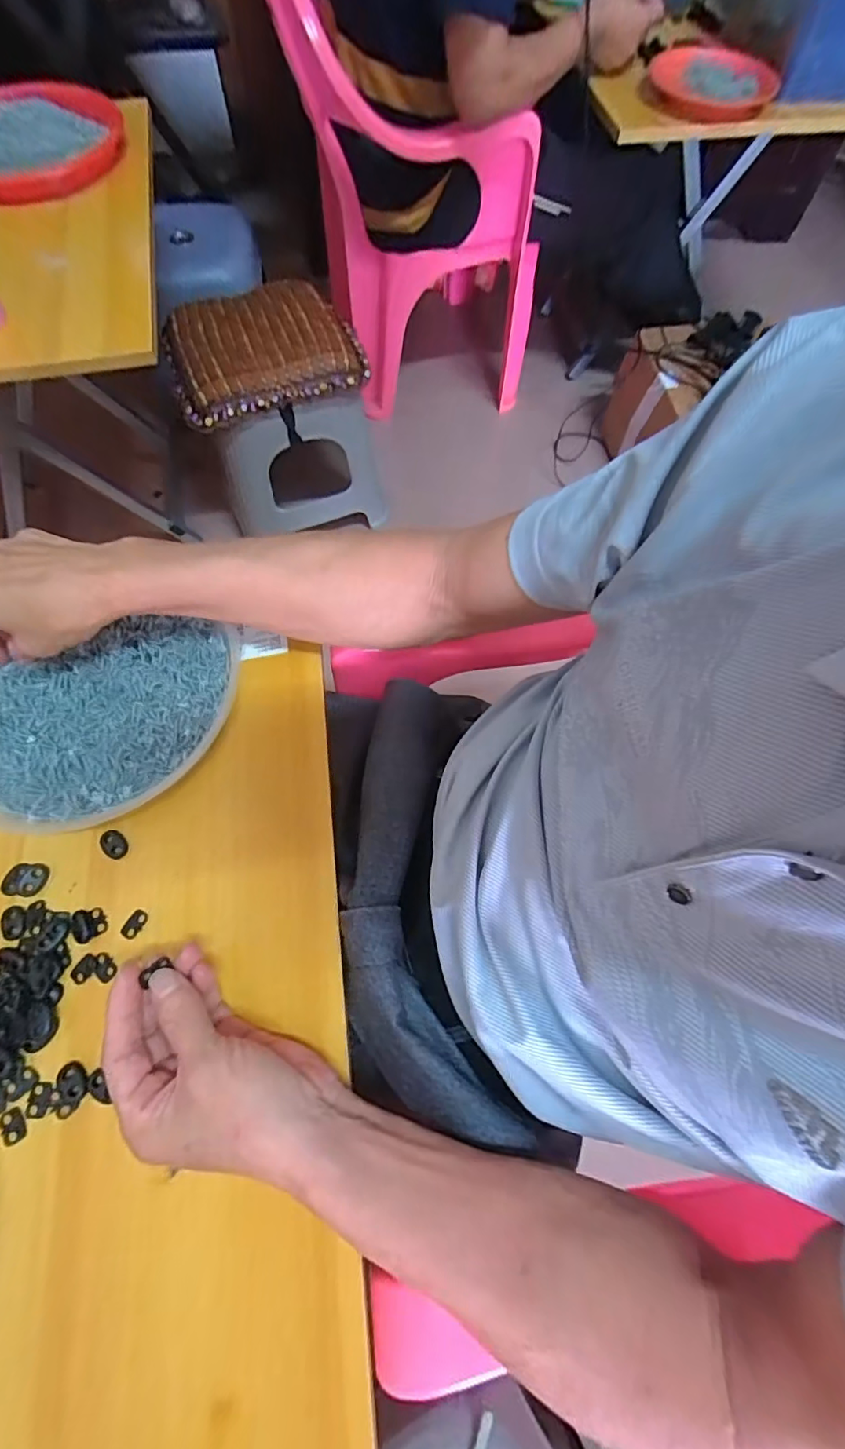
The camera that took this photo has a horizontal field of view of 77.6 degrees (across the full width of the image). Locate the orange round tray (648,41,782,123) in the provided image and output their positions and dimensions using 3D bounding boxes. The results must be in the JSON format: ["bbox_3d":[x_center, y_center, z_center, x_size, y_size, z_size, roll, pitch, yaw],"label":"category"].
[{"bbox_3d":[0.455,-1.014,0.828,0.190,0.024,0.187,1,68,-2],"label":"orange round tray"}]

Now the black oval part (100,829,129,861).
[{"bbox_3d":[-0.219,0.085,0.373,0.015,0.004,0.021,-36,73,-15],"label":"black oval part"}]

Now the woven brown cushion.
[{"bbox_3d":[-0.263,-0.616,0.861,0.301,0.051,0.246,-20,70,-10],"label":"woven brown cushion"}]

